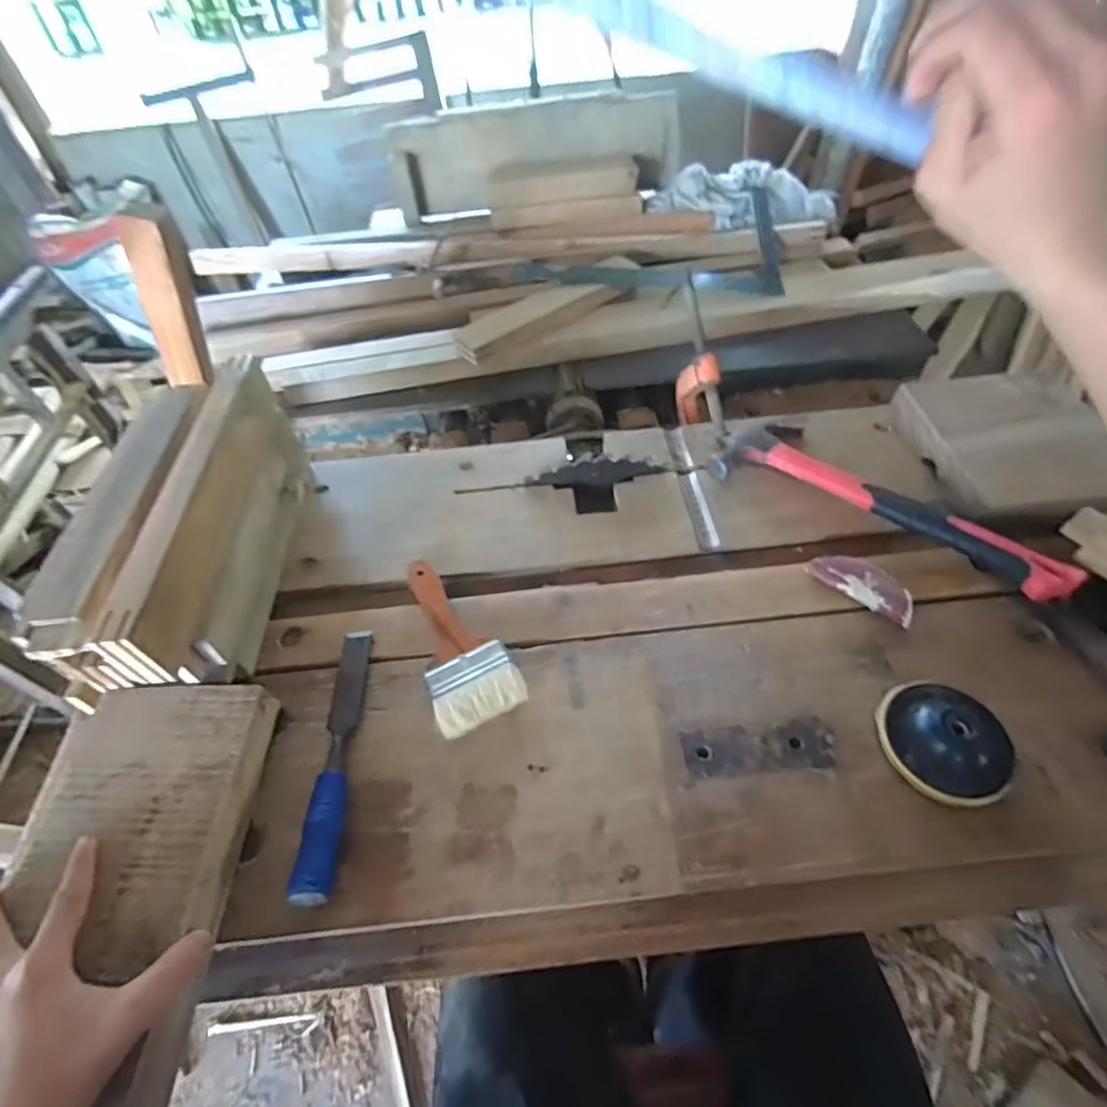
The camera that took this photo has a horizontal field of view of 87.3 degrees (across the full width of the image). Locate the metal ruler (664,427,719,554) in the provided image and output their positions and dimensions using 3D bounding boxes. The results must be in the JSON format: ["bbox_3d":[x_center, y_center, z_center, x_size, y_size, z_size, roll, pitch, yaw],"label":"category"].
[{"bbox_3d":[0.152,-0.077,0.642,0.024,0.005,0.177,-6,54,-2],"label":"metal ruler"}]

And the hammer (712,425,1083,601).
[{"bbox_3d":[0.327,-0.059,0.585,0.339,0.046,0.112,29,58,24],"label":"hammer"}]

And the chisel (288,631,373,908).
[{"bbox_3d":[-0.172,0.154,0.460,0.026,0.024,0.218,-5,51,-1],"label":"chisel"}]

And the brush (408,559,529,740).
[{"bbox_3d":[-0.093,0.074,0.524,0.073,0.016,0.178,-23,53,-15],"label":"brush"}]

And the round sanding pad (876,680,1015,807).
[{"bbox_3d":[0.296,0.137,0.437,0.086,0.032,0.091,-2,51,2],"label":"round sanding pad"}]

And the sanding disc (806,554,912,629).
[{"bbox_3d":[0.281,0.028,0.529,0.093,0.023,0.036,33,60,26],"label":"sanding disc"}]

